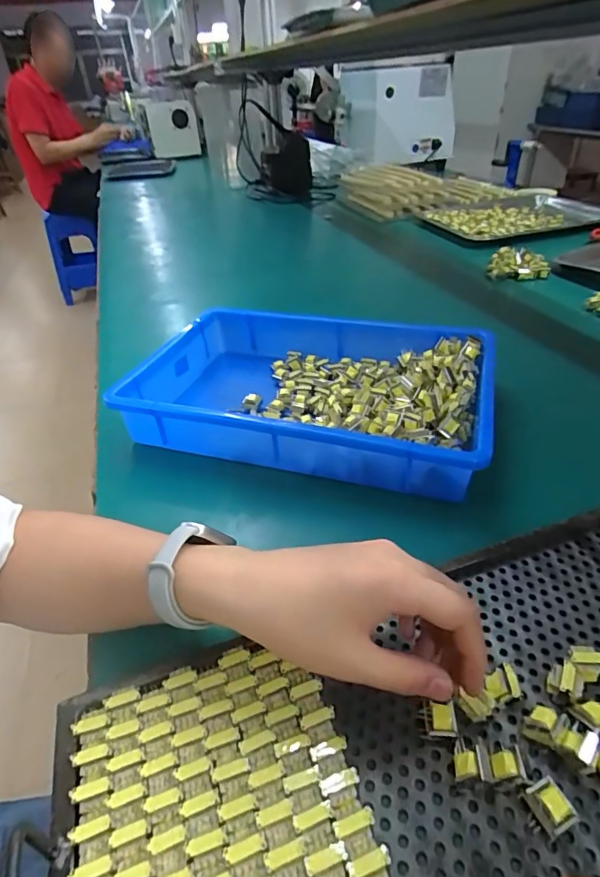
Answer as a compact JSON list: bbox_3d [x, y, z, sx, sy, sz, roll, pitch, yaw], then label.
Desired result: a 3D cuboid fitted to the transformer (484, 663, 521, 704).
[{"bbox_3d":[0.119,0.148,0.278,0.018,0.018,0.018,-5,37,-1],"label":"transformer"}]

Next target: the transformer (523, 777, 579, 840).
[{"bbox_3d":[0.123,0.183,0.232,0.017,0.017,0.020,-19,40,-19],"label":"transformer"}]

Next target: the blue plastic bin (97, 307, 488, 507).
[{"bbox_3d":[0.014,-0.060,0.521,0.363,0.063,0.246,9,39,17],"label":"blue plastic bin"}]

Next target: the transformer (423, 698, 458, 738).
[{"bbox_3d":[0.078,0.157,0.263,0.017,0.009,0.015,1,38,6],"label":"transformer"}]

